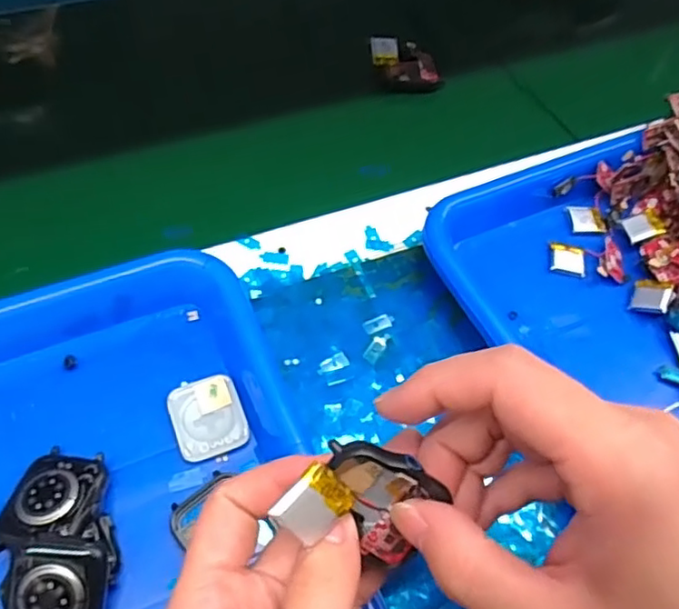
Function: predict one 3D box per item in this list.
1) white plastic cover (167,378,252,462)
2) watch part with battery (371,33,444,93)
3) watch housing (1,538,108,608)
[{"bbox_3d":[-0.063,0.056,0.301,0.033,0.009,0.039,-16,61,-13],"label":"white plastic cover"},{"bbox_3d":[0.050,-0.179,0.462,0.054,0.025,0.029,6,58,-1],"label":"watch part with battery"},{"bbox_3d":[-0.112,0.117,0.241,0.037,0.010,0.045,4,91,-11],"label":"watch housing"}]

